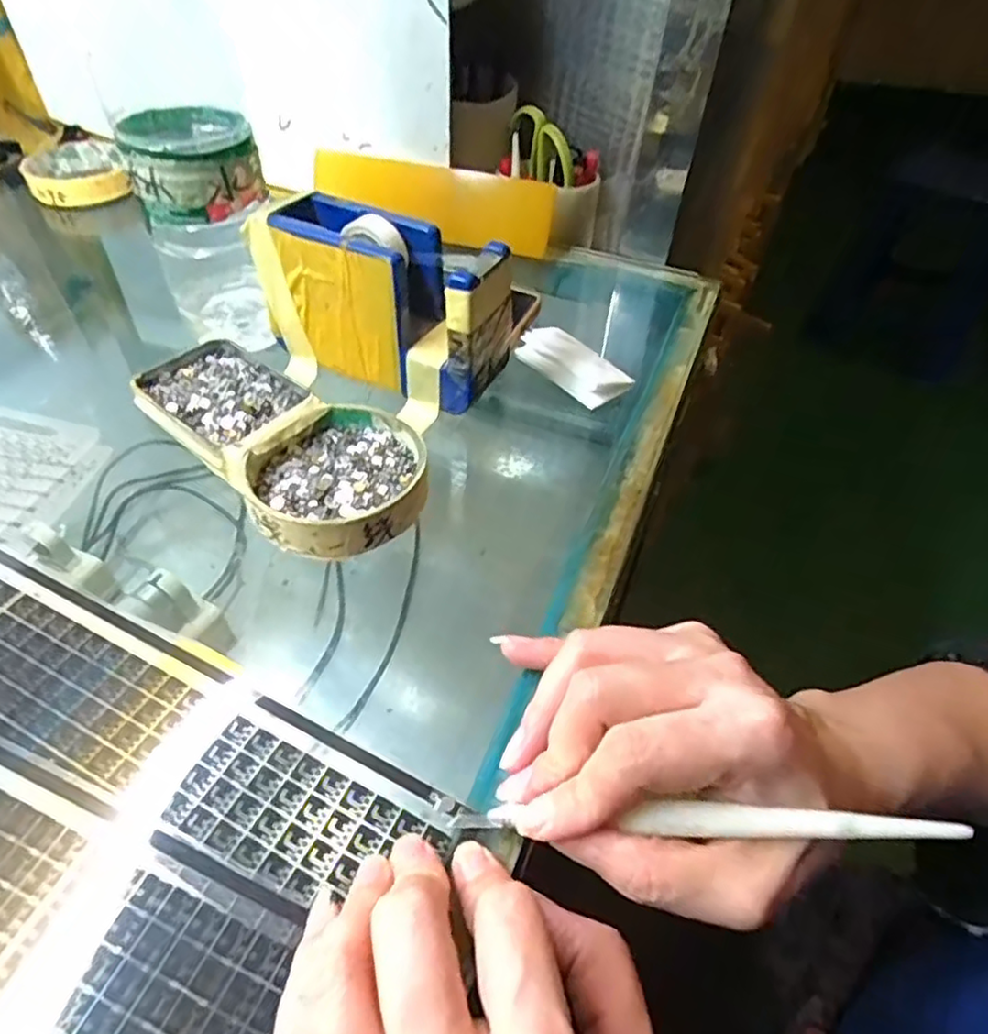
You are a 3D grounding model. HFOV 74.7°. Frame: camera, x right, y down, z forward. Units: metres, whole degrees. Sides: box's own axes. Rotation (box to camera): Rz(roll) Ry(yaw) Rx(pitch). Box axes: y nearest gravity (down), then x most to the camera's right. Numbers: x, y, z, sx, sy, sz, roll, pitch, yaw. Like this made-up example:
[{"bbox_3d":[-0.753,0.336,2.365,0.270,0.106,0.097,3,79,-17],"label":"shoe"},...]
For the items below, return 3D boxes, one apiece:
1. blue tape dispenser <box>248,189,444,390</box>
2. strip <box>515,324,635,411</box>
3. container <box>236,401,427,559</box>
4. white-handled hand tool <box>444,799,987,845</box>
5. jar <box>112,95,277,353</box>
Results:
[{"bbox_3d":[-0.075,-0.124,0.349,0.093,0.071,0.049,28,52,21],"label":"blue tape dispenser"},{"bbox_3d":[0.046,-0.091,0.382,0.030,0.014,0.072,-31,56,-27],"label":"strip"},{"bbox_3d":[-0.073,-0.020,0.301,0.080,0.019,0.081,0,48,-4],"label":"container"},{"bbox_3d":[0.060,0.094,0.198,0.150,0.004,0.007,-4,46,11],"label":"white-handled hand tool"},{"bbox_3d":[-0.152,-0.158,0.352,0.059,0.100,0.060,-11,49,-13],"label":"jar"}]

